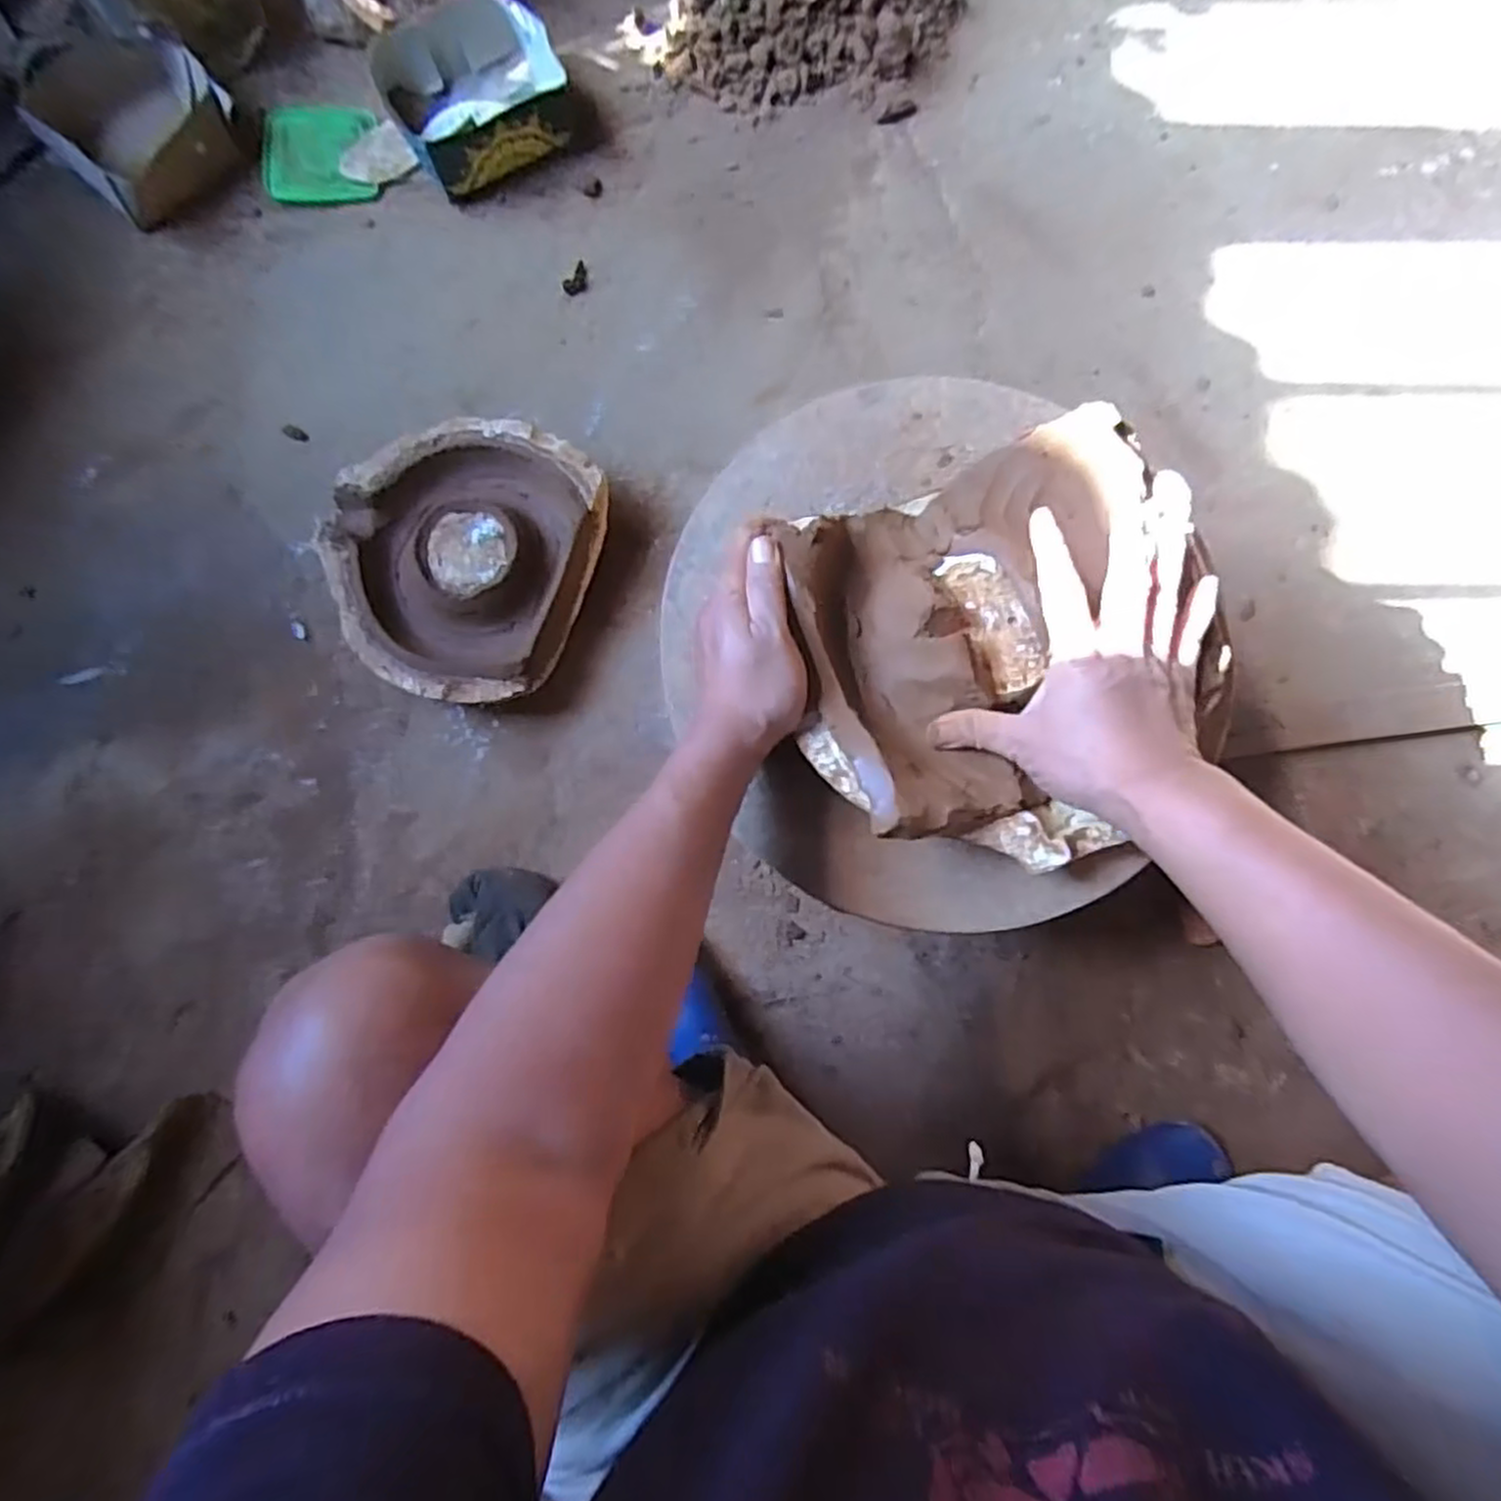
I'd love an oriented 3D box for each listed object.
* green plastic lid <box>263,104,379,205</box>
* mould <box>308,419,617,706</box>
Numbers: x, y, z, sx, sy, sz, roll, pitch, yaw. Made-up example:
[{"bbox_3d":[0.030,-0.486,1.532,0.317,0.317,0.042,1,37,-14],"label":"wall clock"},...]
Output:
[{"bbox_3d":[-0.534,-0.741,0.940,0.138,0.014,0.138,0,81,-1],"label":"green plastic lid"},{"bbox_3d":[-0.308,-0.201,0.806,0.265,0.074,0.295,16,81,2],"label":"mould"}]

